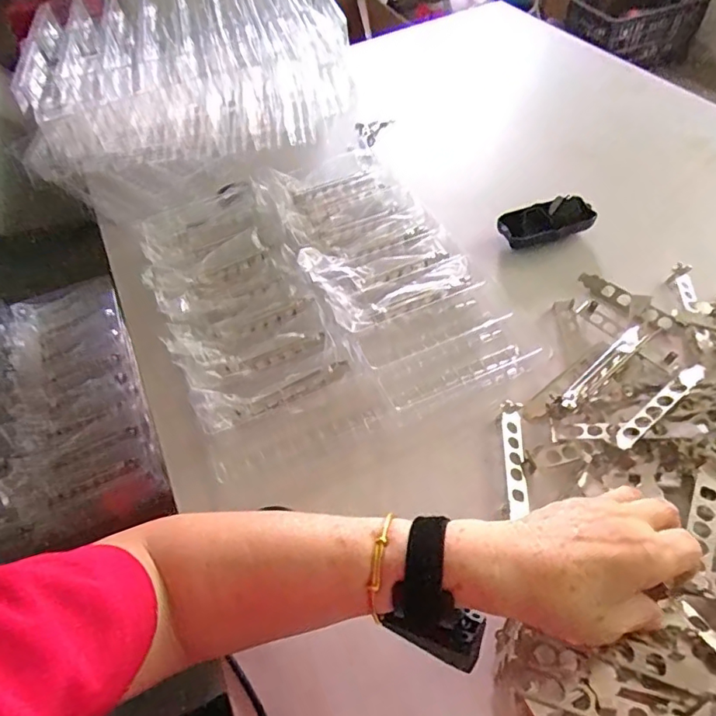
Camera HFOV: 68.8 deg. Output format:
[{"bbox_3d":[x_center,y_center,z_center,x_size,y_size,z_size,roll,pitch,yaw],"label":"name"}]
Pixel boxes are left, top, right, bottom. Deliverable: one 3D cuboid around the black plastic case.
[{"bbox_3d":[0.226,-0.159,0.634,0.112,0.036,0.058,-16,52,-6],"label":"black plastic case"}]

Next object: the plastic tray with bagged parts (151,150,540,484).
[{"bbox_3d":[-0.048,-0.092,0.608,0.353,0.048,0.422,-21,53,-10],"label":"plastic tray with bagged parts"}]

